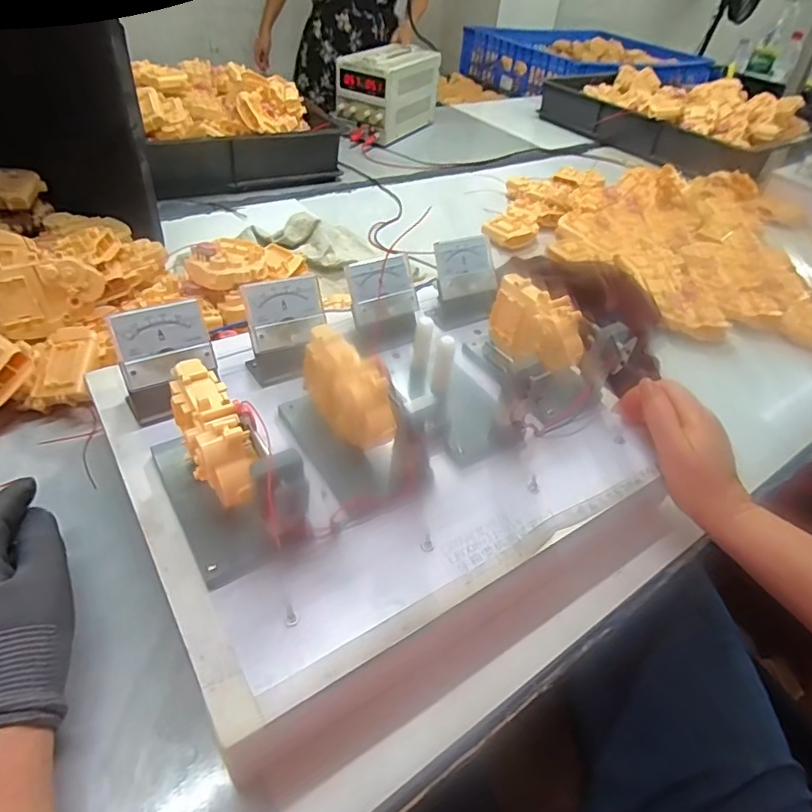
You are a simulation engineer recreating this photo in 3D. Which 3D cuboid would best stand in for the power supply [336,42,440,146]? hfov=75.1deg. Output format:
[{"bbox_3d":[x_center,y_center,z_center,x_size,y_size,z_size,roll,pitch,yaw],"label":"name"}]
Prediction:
[{"bbox_3d":[-0.035,-0.714,1.206,0.142,0.159,0.252,21,45,15],"label":"power supply"}]

